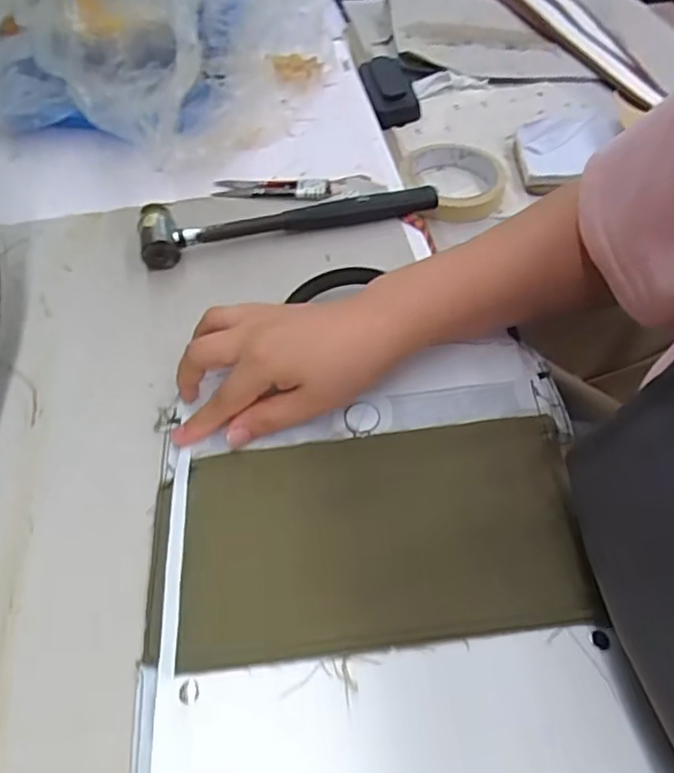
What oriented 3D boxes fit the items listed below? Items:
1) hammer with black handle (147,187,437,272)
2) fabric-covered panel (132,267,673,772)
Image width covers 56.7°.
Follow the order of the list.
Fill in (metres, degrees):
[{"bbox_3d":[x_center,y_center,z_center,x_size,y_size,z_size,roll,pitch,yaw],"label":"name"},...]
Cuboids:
[{"bbox_3d":[-0.036,-0.135,0.509,0.244,0.034,0.049,-9,51,-4],"label":"hammer with black handle"},{"bbox_3d":[0.032,0.176,0.265,0.242,0.024,0.480,-6,51,-2],"label":"fabric-covered panel"}]

